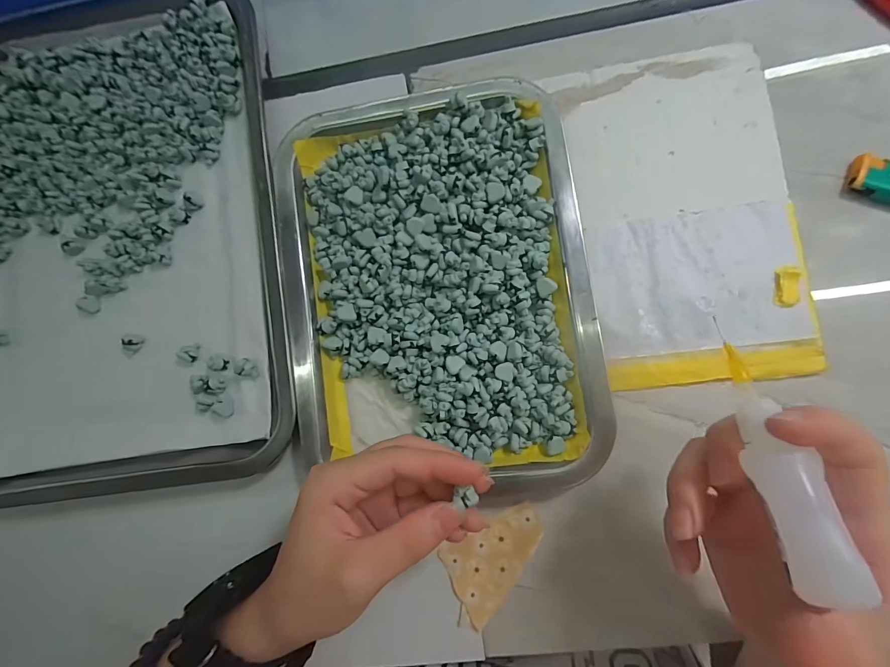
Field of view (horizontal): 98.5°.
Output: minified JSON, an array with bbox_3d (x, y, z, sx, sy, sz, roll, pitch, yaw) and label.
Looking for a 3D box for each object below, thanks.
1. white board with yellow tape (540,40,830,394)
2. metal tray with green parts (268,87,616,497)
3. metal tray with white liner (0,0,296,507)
[{"bbox_3d":[0.154,-0.077,0.247,0.128,0.006,0.215,-8,85,5],"label":"white board with yellow tape"},{"bbox_3d":[-0.007,-0.030,0.248,0.188,0.022,0.255,-9,84,5],"label":"metal tray with green parts"},{"bbox_3d":[-0.251,-0.066,0.292,0.281,0.048,0.353,-10,84,7],"label":"metal tray with white liner"}]

